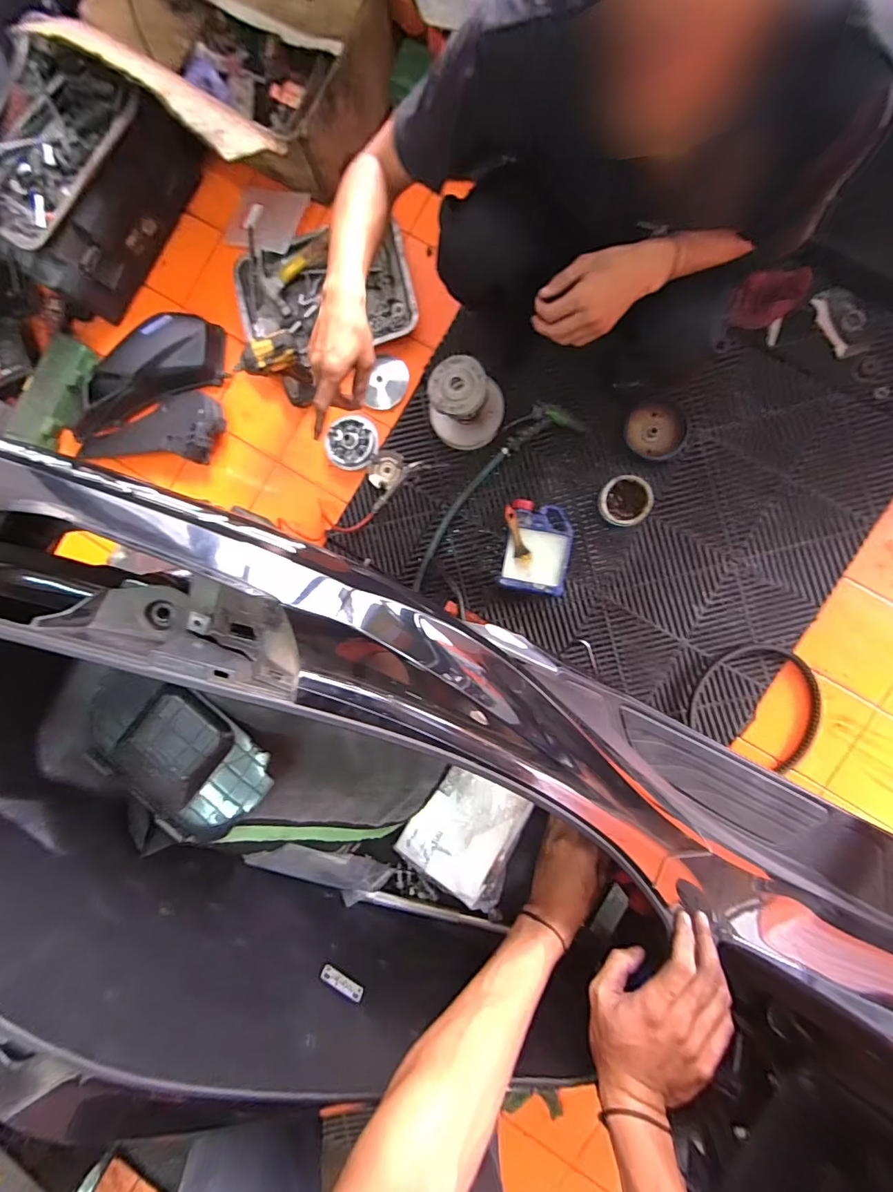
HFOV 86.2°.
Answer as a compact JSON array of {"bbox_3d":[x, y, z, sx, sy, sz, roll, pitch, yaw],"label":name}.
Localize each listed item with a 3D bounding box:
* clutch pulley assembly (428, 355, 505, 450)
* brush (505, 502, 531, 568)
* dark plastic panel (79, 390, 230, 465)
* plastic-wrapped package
[{"bbox_3d":[0.041,-0.397,0.993,0.142,0.144,0.139,0,92,6],"label":"clutch pulley assembly"},{"bbox_3d":[0.151,-0.125,1.019,0.031,0.013,0.136,-18,106,7],"label":"brush"},{"bbox_3d":[-0.697,-0.399,1.135,0.351,0.065,0.154,3,91,6],"label":"dark plastic panel"},{"bbox_3d":[0.027,0.269,0.536,0.119,0.025,0.136,34,94,5],"label":"plastic-wrapped package"}]

